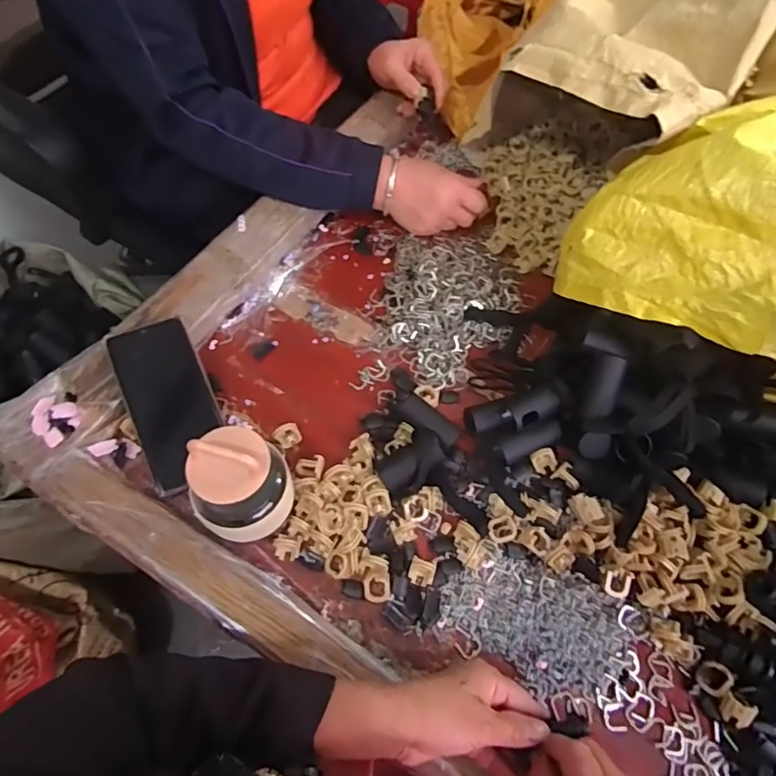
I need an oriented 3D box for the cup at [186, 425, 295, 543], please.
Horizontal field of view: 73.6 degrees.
[{"bbox_3d":[-0.114,0.080,0.411,0.068,0.117,0.066,1,61,-1],"label":"cup"}]

